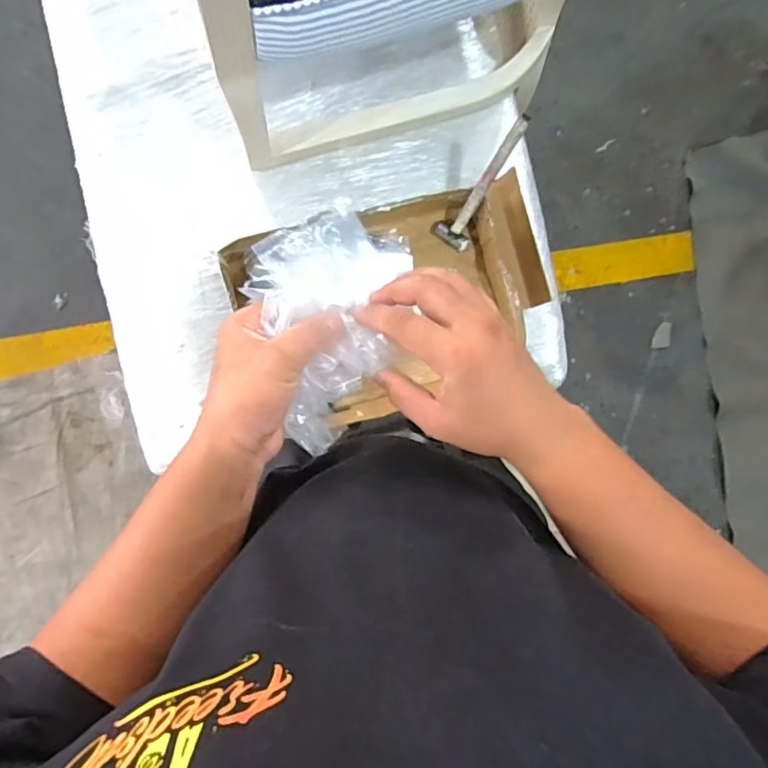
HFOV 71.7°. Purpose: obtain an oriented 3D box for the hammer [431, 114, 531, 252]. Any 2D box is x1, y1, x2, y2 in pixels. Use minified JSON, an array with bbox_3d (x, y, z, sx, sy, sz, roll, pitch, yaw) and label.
[{"bbox_3d":[0.121,-0.244,0.653,0.049,0.182,0.019,30,46,-5],"label":"hammer"}]

